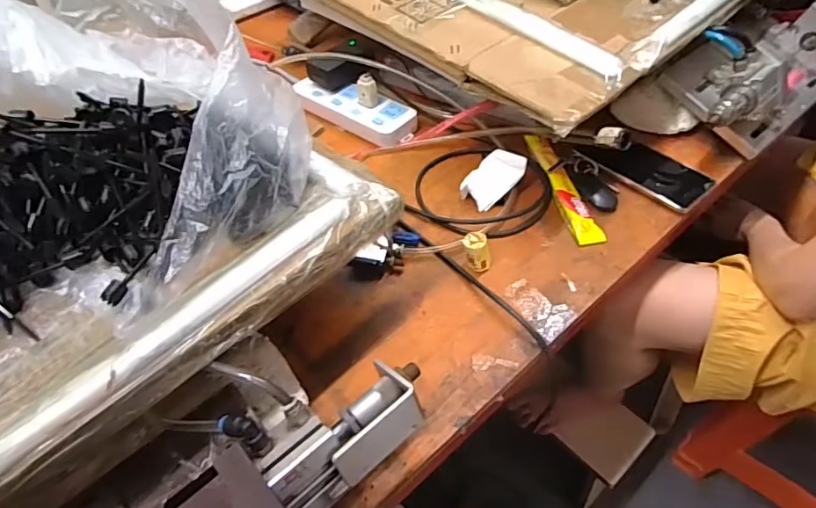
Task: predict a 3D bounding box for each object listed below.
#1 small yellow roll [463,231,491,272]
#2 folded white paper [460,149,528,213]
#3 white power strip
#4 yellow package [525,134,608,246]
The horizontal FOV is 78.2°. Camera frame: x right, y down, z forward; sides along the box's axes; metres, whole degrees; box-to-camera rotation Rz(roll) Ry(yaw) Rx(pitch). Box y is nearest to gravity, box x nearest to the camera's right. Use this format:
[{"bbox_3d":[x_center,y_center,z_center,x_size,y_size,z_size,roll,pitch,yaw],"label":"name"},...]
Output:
[{"bbox_3d":[0.075,-0.002,0.547,0.029,0.039,0.025,2,49,7],"label":"small yellow roll"},{"bbox_3d":[0.104,-0.096,0.627,0.079,0.037,0.057,-30,53,-19],"label":"folded white paper"},{"bbox_3d":[-0.086,-0.216,0.748,0.207,0.026,0.074,25,56,25],"label":"white power strip"},{"bbox_3d":[0.191,-0.090,0.632,0.031,0.010,0.202,-11,49,-3],"label":"yellow package"}]

